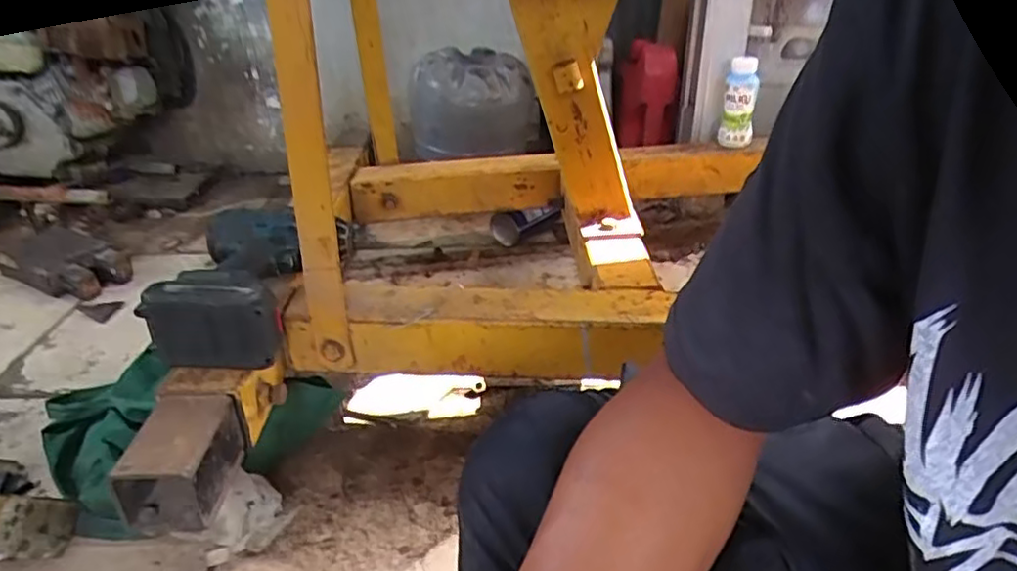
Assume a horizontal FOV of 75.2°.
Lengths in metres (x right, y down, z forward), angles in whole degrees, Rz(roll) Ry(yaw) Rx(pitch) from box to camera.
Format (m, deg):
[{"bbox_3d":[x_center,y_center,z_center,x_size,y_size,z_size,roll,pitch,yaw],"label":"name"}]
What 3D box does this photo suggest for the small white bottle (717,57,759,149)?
[{"bbox_3d":[0.374,-0.295,1.066,0.046,0.136,0.049,13,31,26],"label":"small white bottle"}]

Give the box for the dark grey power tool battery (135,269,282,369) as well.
[{"bbox_3d":[-0.266,0.030,0.611,0.113,0.078,0.063,-1,27,1],"label":"dark grey power tool battery"}]

